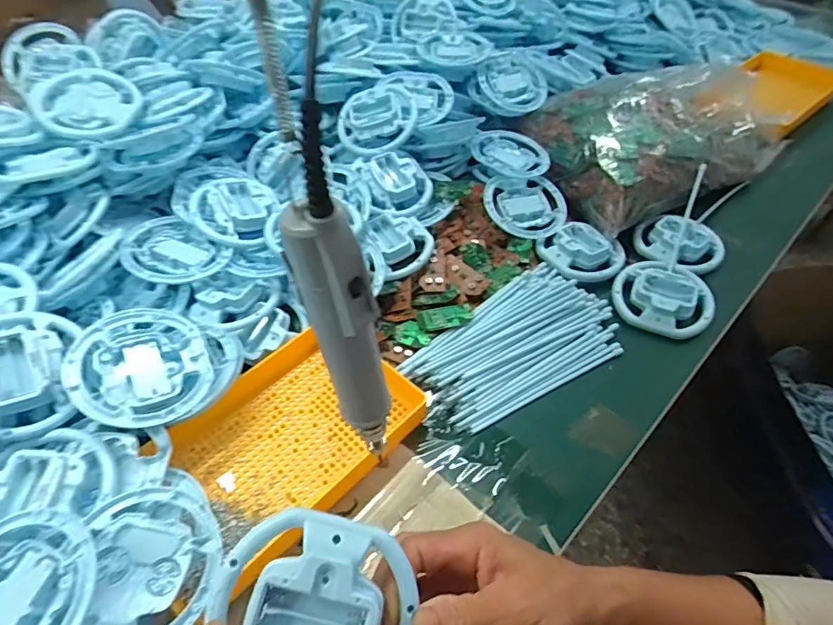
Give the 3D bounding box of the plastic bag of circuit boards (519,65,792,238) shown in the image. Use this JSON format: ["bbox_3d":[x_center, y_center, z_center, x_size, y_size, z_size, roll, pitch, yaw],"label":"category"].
[{"bbox_3d":[0.291,-0.228,0.616,0.249,0.100,0.219,-17,53,-14],"label":"plastic bag of circuit boards"}]

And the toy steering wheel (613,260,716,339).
[{"bbox_3d":[0.269,-0.016,0.538,0.101,0.031,0.080,26,55,20],"label":"toy steering wheel"}]

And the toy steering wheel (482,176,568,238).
[{"bbox_3d":[0.132,-0.128,0.598,0.097,0.014,0.089,2,64,-4],"label":"toy steering wheel"}]

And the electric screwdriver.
[{"bbox_3d":[-0.040,0.021,0.280,0.041,0.184,0.025,26,55,20],"label":"electric screwdriver"}]

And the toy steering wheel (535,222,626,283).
[{"bbox_3d":[0.196,-0.074,0.583,0.070,0.026,0.090,-33,58,-24],"label":"toy steering wheel"}]

